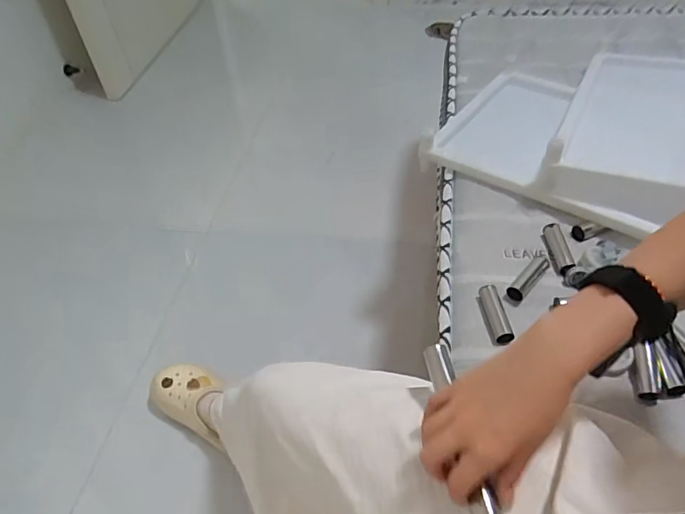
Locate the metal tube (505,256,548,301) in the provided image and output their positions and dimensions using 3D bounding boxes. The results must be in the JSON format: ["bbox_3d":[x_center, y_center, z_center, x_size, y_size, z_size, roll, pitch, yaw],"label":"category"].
[{"bbox_3d":[0.241,0.025,0.648,0.022,0.020,0.082,31,56,29],"label":"metal tube"}]

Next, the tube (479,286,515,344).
[{"bbox_3d":[0.190,0.069,0.614,0.022,0.018,0.079,-6,46,-2],"label":"tube"}]

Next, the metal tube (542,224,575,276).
[{"bbox_3d":[0.295,-0.012,0.679,0.022,0.026,0.085,-2,46,1],"label":"metal tube"}]

